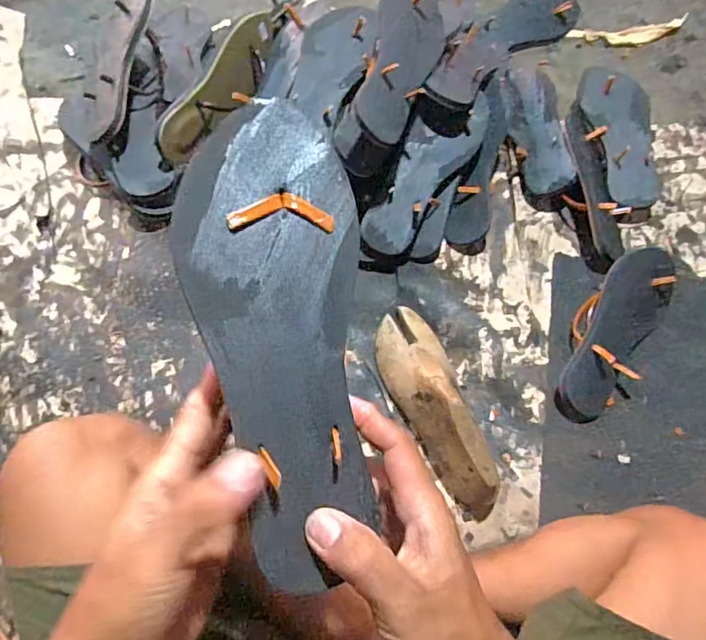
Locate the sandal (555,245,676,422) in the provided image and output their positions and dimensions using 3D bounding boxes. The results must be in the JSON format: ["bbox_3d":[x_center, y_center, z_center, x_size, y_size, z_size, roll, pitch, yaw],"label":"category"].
[{"bbox_3d":[0.326,0.005,0.649,0.091,0.039,0.265,29,72,12],"label":"sandal"}]

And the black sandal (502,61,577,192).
[{"bbox_3d":[0.260,-0.286,0.759,0.075,0.043,0.222,-2,69,1],"label":"black sandal"}]

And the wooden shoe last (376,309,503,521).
[{"bbox_3d":[0.092,0.095,0.598,0.081,0.071,0.256,-17,69,-5],"label":"wooden shoe last"}]

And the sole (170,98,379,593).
[{"bbox_3d":[-0.036,0.011,0.268,0.085,0.025,0.242,-7,89,-1],"label":"sole"}]

